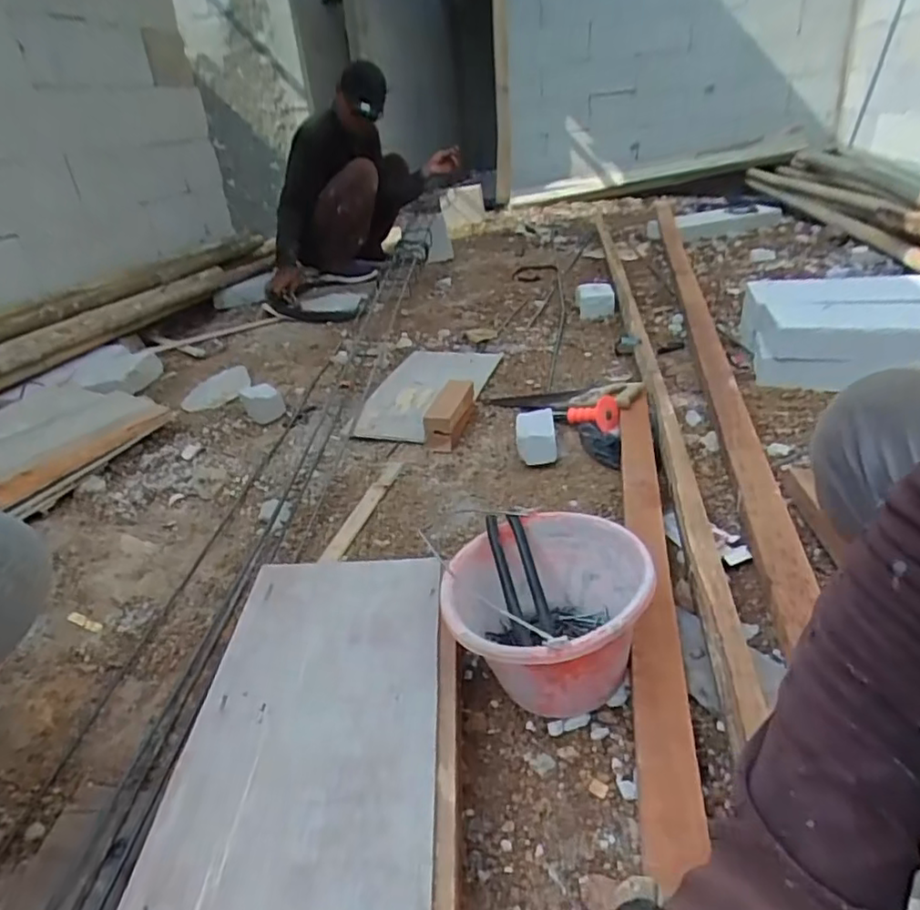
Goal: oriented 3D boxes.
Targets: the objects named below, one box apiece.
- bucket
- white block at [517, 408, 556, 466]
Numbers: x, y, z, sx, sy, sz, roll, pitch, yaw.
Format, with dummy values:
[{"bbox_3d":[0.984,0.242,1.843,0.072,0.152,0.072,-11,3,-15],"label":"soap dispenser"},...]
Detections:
[{"bbox_3d":[0.102,0.199,0.751,0.224,0.180,0.230,-4,30,2],"label":"bucket"},{"bbox_3d":[0.148,-0.033,1.224,0.077,0.079,0.106,-3,30,5],"label":"white block"}]

